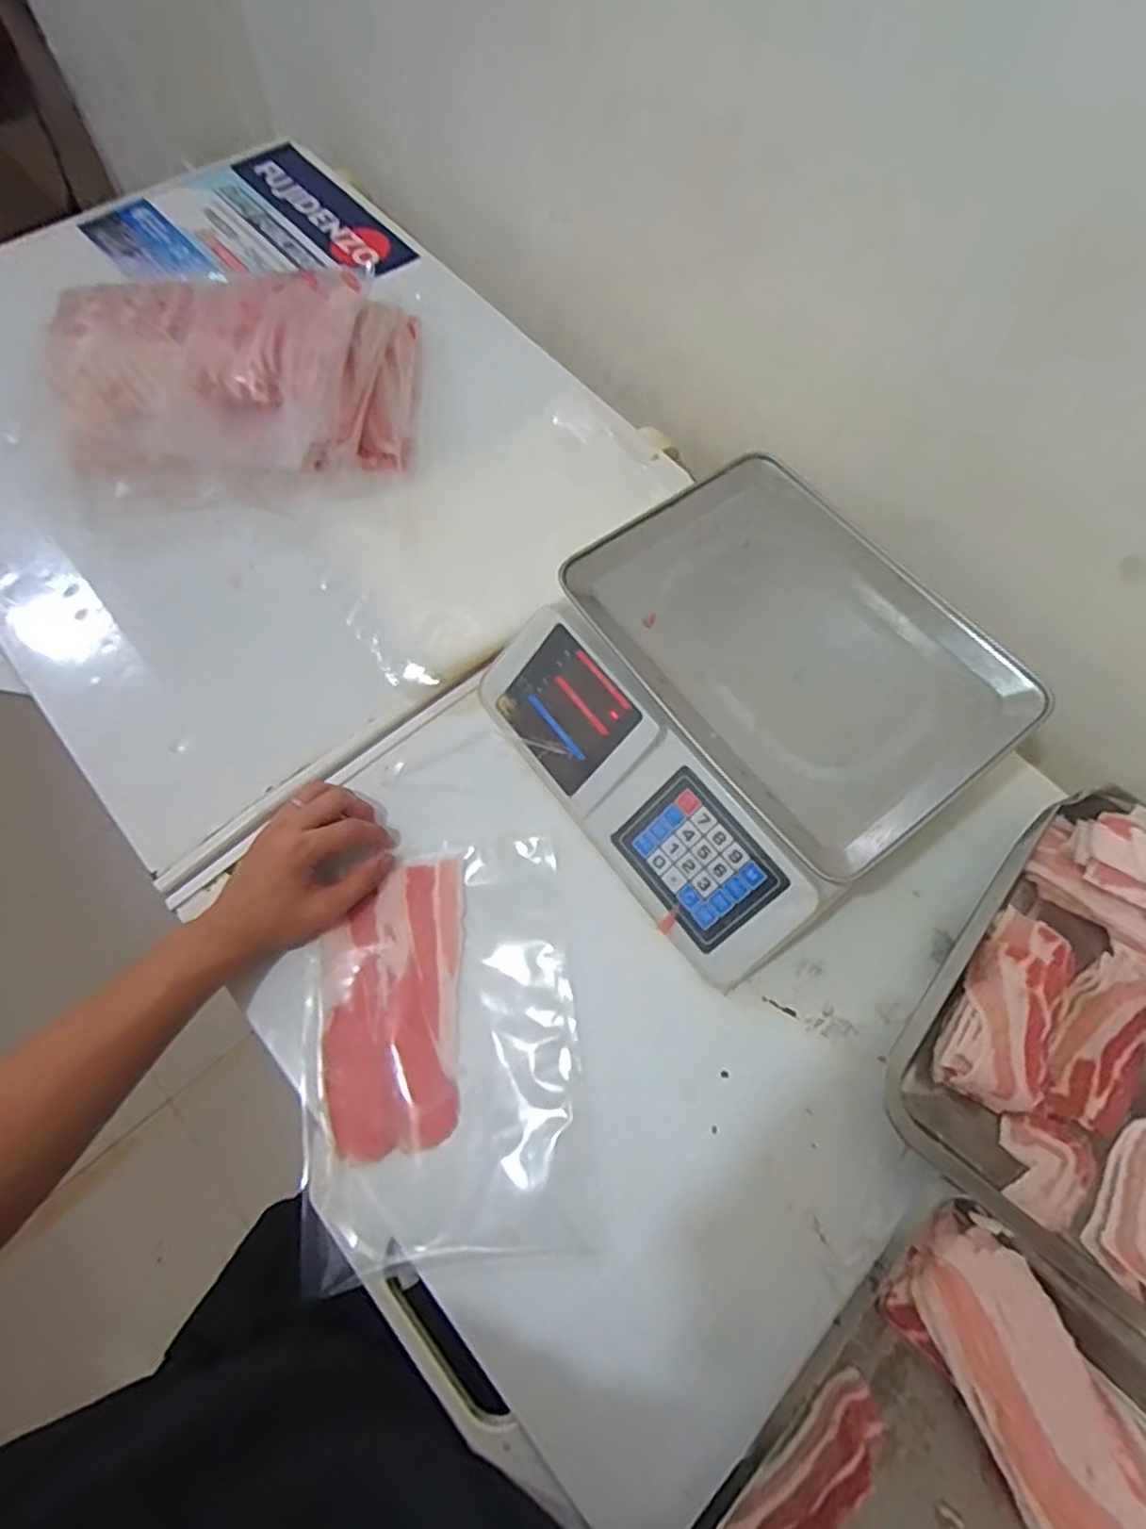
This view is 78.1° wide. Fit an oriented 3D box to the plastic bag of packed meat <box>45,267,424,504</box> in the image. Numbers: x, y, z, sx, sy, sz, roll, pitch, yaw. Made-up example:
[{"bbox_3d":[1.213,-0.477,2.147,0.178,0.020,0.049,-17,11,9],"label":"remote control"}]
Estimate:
[{"bbox_3d":[-0.346,-0.398,0.729,0.353,0.087,0.257,-3,66,-6],"label":"plastic bag of packed meat"}]

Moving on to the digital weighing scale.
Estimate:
[{"bbox_3d":[0.139,-0.055,0.592,0.324,0.107,0.329,-37,73,-14],"label":"digital weighing scale"}]

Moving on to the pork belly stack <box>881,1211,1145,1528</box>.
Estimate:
[{"bbox_3d":[0.289,0.399,0.451,0.105,0.035,0.186,-35,73,-14],"label":"pork belly stack"}]

